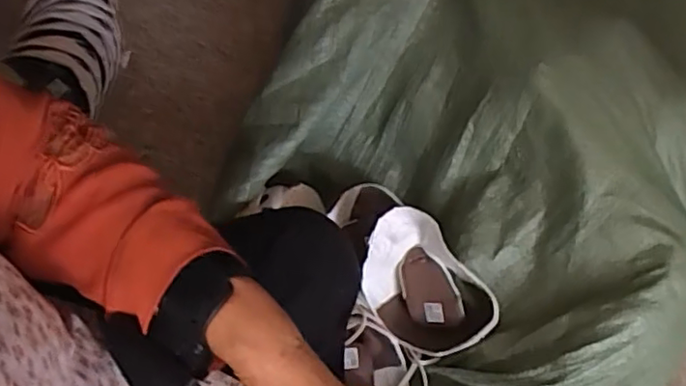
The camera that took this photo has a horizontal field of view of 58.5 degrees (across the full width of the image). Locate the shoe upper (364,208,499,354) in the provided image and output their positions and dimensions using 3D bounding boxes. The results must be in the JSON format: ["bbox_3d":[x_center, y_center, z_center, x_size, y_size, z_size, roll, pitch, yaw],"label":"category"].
[{"bbox_3d":[0.099,0.115,0.797,0.197,0.156,0.080,47,33,-2],"label":"shoe upper"}]

